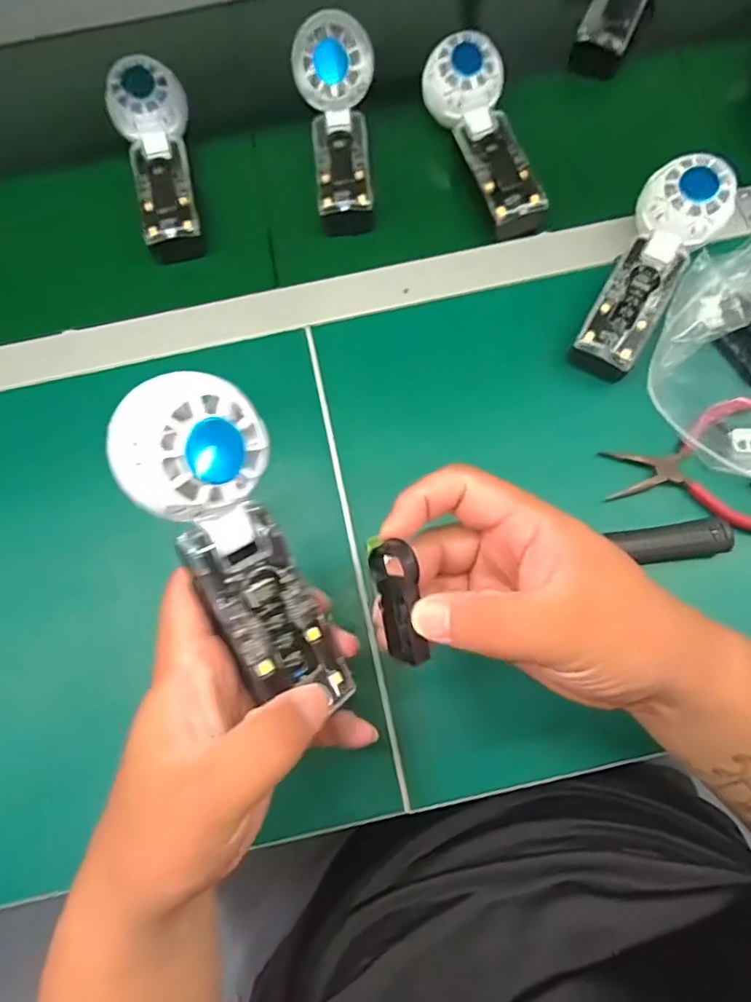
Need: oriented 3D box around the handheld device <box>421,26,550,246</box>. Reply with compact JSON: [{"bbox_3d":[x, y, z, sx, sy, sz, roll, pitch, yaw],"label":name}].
[{"bbox_3d":[0.090,-0.292,0.443,0.056,0.049,0.163,-17,74,-3],"label":"handheld device"}]

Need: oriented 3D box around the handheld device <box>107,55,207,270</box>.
[{"bbox_3d":[-0.176,-0.282,0.453,0.060,0.049,0.159,-17,74,-3],"label":"handheld device"}]

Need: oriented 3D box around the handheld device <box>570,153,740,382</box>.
[{"bbox_3d":[0.198,-0.170,0.405,0.064,0.057,0.163,32,77,10],"label":"handheld device"}]

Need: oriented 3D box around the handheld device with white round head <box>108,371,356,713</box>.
[{"bbox_3d":[-0.060,0.024,0.250,0.055,0.033,0.164,-22,111,-4],"label":"handheld device with white round head"}]

